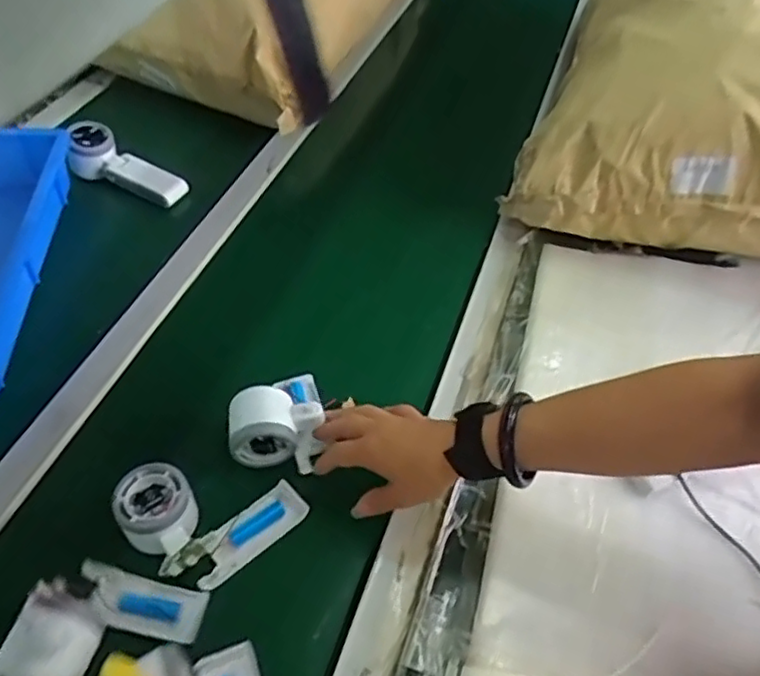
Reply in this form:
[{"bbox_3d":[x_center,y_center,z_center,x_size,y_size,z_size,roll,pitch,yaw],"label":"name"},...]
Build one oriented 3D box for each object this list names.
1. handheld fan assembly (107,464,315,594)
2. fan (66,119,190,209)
[{"bbox_3d":[-0.137,0.149,0.535,0.145,0.044,0.086,-5,52,-2],"label":"handheld fan assembly"},{"bbox_3d":[-0.328,-0.226,0.850,0.160,0.071,0.057,19,51,14],"label":"fan"}]

